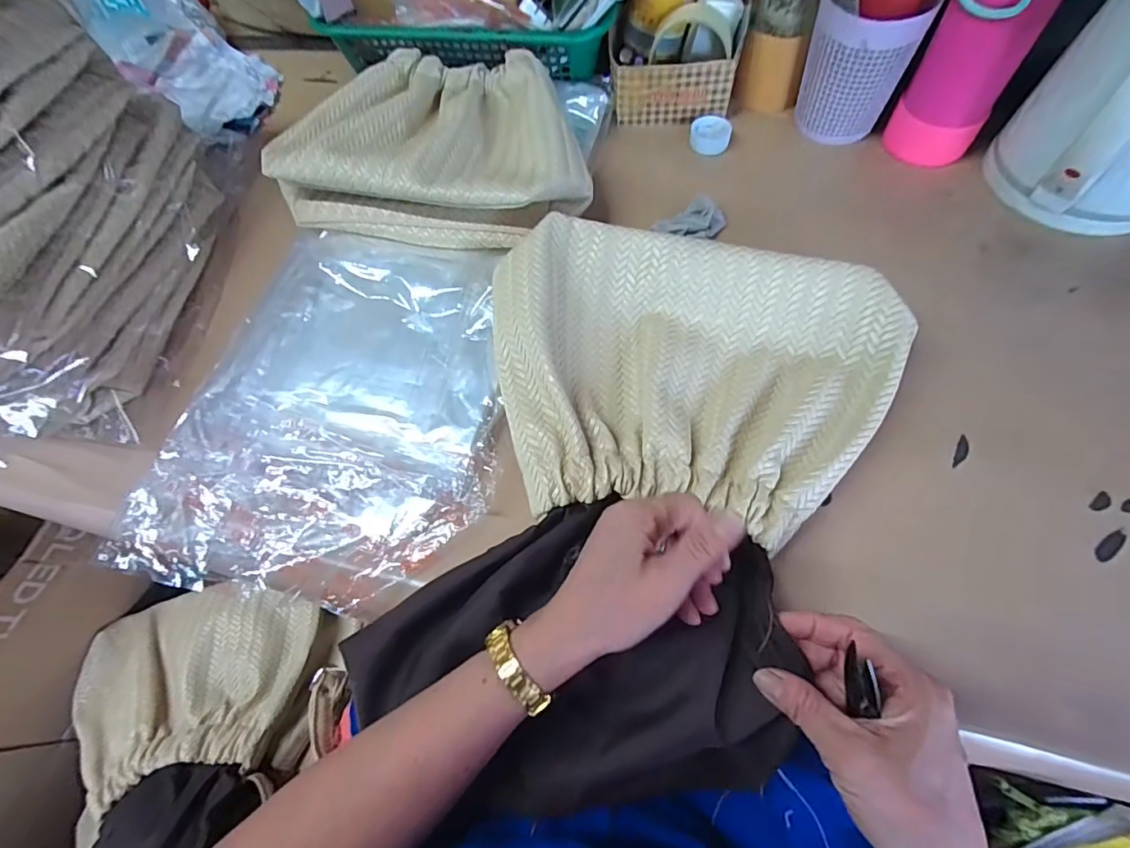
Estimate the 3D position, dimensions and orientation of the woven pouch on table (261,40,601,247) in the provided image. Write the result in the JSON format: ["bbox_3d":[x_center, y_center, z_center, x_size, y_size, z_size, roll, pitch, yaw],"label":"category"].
[{"bbox_3d":[-0.122,-0.284,0.505,0.315,0.070,0.224,11,67,10],"label":"woven pouch on table"}]

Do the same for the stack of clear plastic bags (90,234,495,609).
[{"bbox_3d":[-0.185,-0.027,0.426,0.262,0.028,0.333,4,65,7],"label":"stack of clear plastic bags"}]

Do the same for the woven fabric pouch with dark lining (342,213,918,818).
[{"bbox_3d":[0.053,0.046,0.353,0.289,0.077,0.392,15,66,11],"label":"woven fabric pouch with dark lining"}]

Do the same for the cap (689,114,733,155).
[{"bbox_3d":[0.156,-0.310,0.541,0.041,0.017,0.043,-2,65,4],"label":"cap"}]

